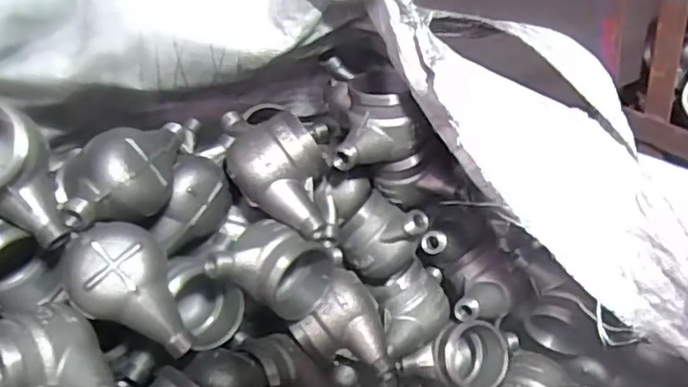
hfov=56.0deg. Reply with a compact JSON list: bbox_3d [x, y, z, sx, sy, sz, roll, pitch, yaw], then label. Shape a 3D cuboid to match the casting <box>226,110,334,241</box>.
[{"bbox_3d":[-0.058,-0.019,0.651,0.085,0.127,0.079,-44,4,-12],"label":"casting"}]

